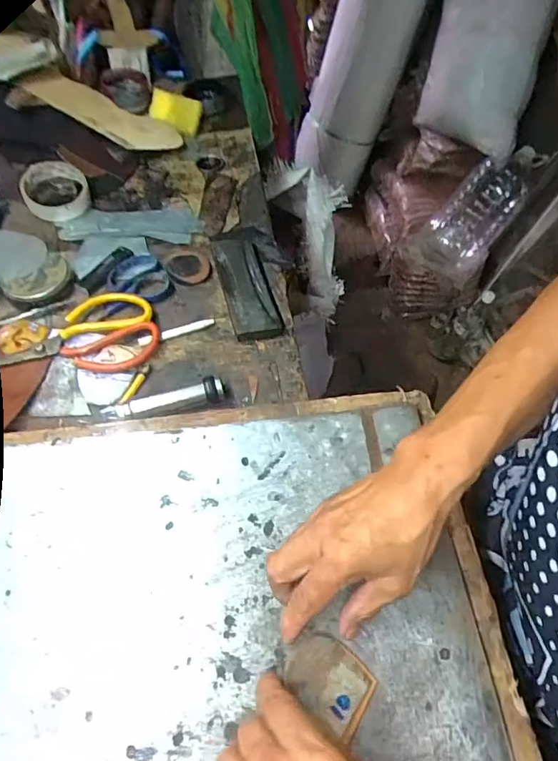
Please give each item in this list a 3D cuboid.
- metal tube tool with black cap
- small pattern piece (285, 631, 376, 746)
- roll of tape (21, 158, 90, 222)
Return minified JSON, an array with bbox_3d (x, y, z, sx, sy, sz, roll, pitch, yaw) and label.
[{"bbox_3d":[-0.115,0.018,0.487,0.120,0.024,0.024,-10,56,-9],"label":"metal tube tool with black cap"},{"bbox_3d":[0.036,0.212,0.347,0.062,0.005,0.045,37,67,16],"label":"small pattern piece"},{"bbox_3d":[-0.305,-0.263,0.669,0.083,0.032,0.091,-18,58,-14],"label":"roll of tape"}]

